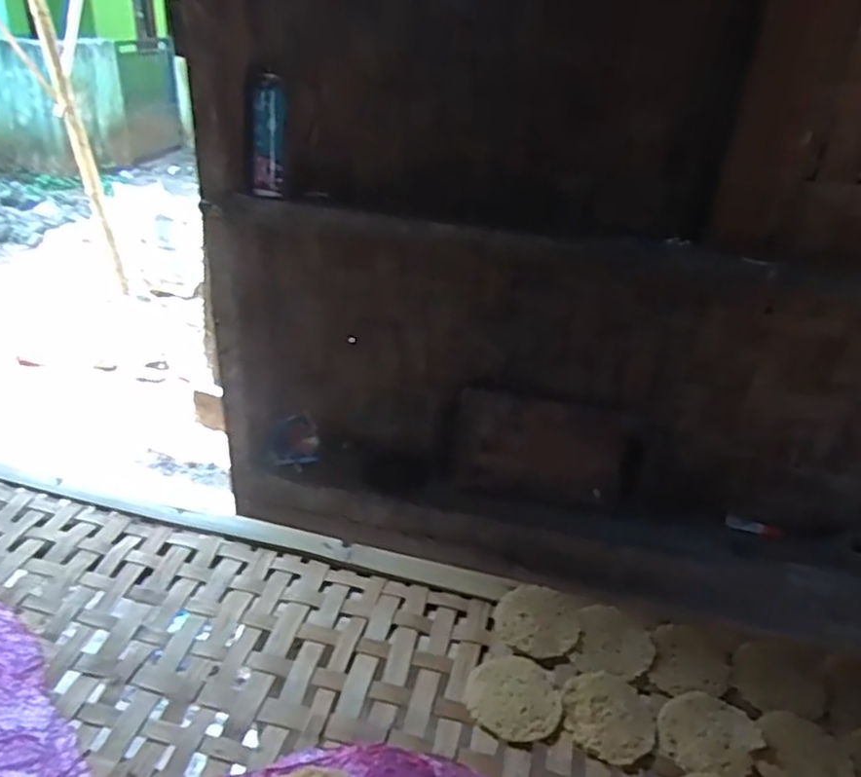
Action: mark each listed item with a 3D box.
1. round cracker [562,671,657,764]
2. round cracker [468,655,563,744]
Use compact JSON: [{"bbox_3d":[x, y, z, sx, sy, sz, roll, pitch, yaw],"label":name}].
[{"bbox_3d":[0.152,0.280,0.586,0.074,0.008,0.080,3,27,-2],"label":"round cracker"},{"bbox_3d":[0.073,0.267,0.597,0.076,0.010,0.083,3,27,-2],"label":"round cracker"}]

